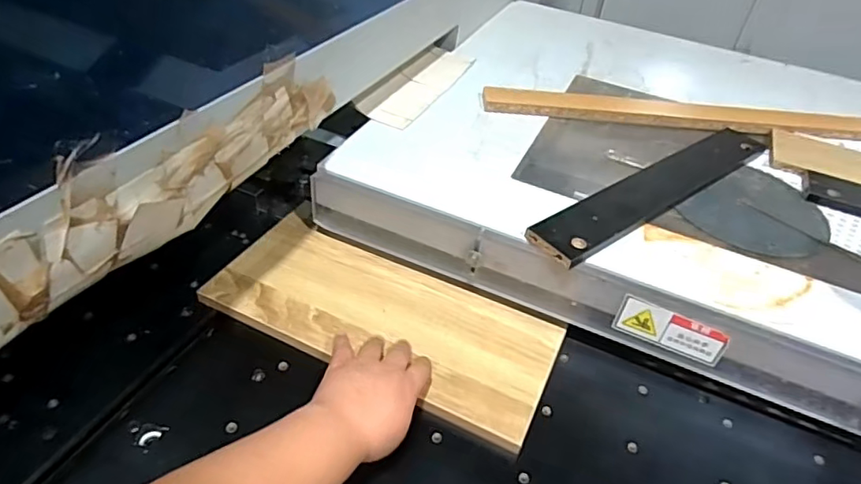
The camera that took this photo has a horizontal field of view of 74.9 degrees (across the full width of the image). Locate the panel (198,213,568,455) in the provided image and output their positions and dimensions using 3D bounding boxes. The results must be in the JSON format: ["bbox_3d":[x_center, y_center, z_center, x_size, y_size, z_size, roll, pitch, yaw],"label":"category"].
[{"bbox_3d":[-0.049,0.076,0.597,0.360,0.013,0.157,21,47,15],"label":"panel"}]

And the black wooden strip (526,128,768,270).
[{"bbox_3d":[0.265,-0.070,0.652,0.400,0.020,0.070,-27,52,-28],"label":"black wooden strip"}]

